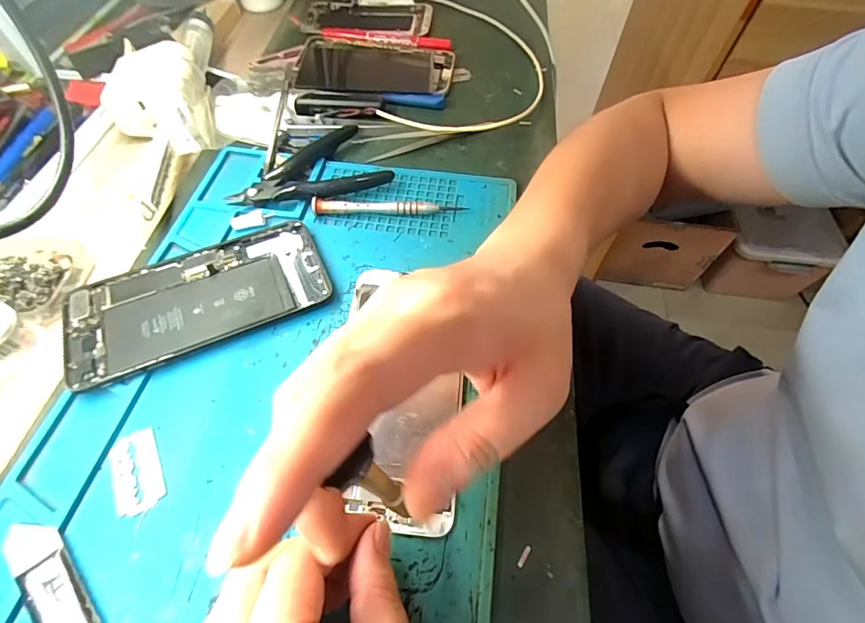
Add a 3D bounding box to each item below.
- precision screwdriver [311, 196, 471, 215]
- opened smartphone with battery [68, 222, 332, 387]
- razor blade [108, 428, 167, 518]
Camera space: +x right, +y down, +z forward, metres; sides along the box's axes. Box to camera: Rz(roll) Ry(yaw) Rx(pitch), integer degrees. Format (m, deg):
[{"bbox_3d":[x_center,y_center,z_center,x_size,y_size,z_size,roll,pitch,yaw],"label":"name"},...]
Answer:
[{"bbox_3d":[-0.033,-0.077,0.307,0.111,0.011,0.010,2,59,-1],"label":"precision screwdriver"},{"bbox_3d":[-0.149,-0.010,0.265,0.154,0.007,0.075,-22,62,-15],"label":"opened smartphone with battery"},{"bbox_3d":[-0.154,0.082,0.212,0.022,0.004,0.042,-26,63,-17],"label":"razor blade"}]

